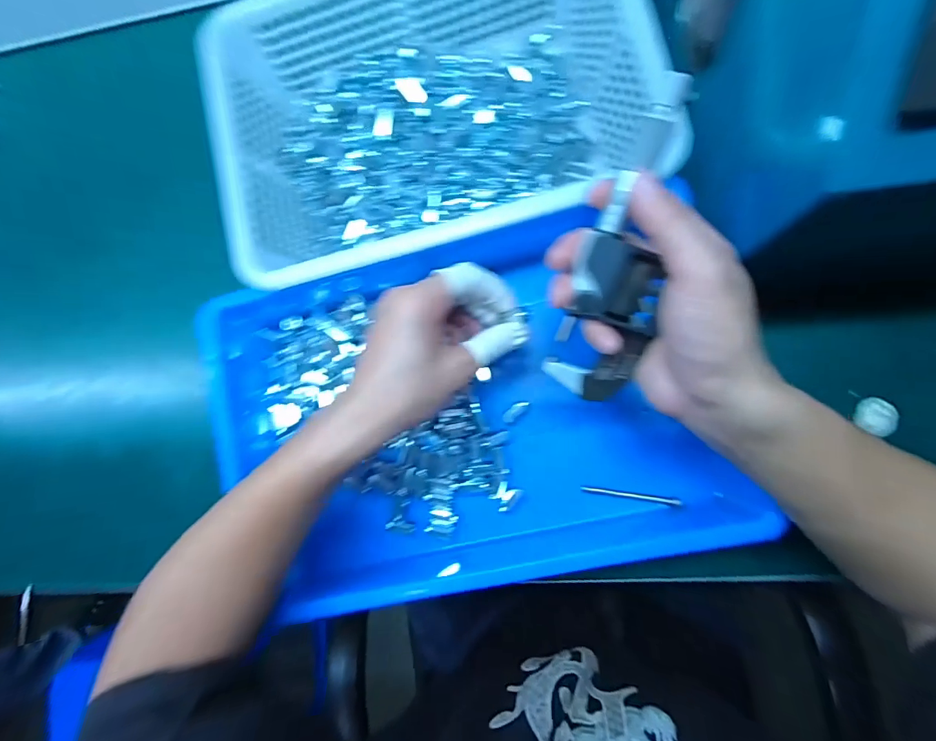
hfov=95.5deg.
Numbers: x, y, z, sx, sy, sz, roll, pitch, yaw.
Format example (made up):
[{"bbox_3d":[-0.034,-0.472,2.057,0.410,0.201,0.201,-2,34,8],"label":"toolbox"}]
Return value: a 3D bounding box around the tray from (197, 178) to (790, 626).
[{"bbox_3d":[-0.006,0.030,0.330,0.349,0.073,0.268,-15,83,7],"label":"tray"}]

